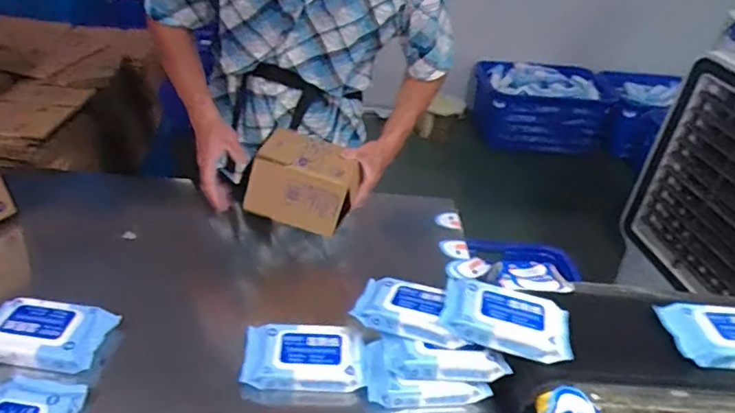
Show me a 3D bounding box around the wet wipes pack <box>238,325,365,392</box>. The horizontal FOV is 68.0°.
[{"bbox_3d":[-0.095,0.227,0.836,0.186,0.043,0.112,3,35,-7],"label":"wet wipes pack"}]

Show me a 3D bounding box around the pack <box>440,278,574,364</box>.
[{"bbox_3d":[0.207,0.168,0.808,0.186,0.052,0.107,11,35,5],"label":"pack"}]

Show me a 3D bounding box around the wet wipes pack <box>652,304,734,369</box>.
[{"bbox_3d":[0.545,0.195,0.828,0.168,0.039,0.109,5,35,-3],"label":"wet wipes pack"}]

